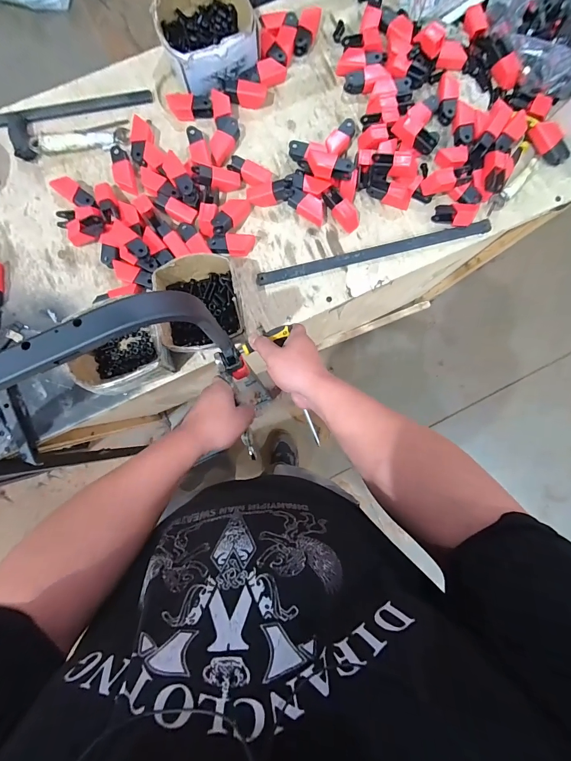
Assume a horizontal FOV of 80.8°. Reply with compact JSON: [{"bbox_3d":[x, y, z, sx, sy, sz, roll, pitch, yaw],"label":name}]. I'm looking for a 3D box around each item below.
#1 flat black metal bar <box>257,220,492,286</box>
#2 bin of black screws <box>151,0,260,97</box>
[{"bbox_3d":[0.179,-0.253,0.651,0.471,0.012,0.028,-14,87,-2],"label":"flat black metal bar"},{"bbox_3d":[-0.149,-0.664,0.643,0.179,0.071,0.180,0,86,-1],"label":"bin of black screws"}]

